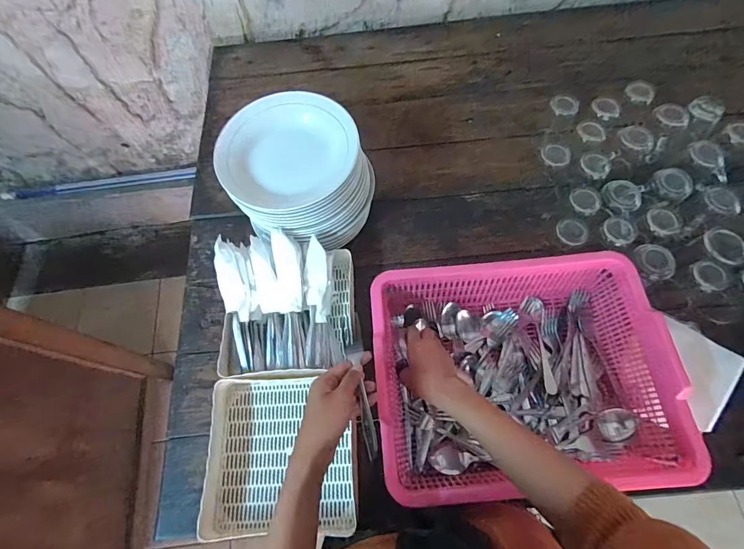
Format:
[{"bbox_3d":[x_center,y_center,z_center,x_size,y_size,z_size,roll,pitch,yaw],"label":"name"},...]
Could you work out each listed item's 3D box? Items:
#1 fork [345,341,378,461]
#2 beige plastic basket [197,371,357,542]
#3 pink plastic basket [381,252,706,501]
[{"bbox_3d":[-0.010,0.149,0.464,0.021,0.011,0.134,-11,79,-2],"label":"fork"},{"bbox_3d":[-0.135,0.263,0.585,0.215,0.090,0.209,-4,66,1],"label":"beige plastic basket"},{"bbox_3d":[0.200,0.124,0.569,0.381,0.114,0.333,-4,66,1],"label":"pink plastic basket"}]

